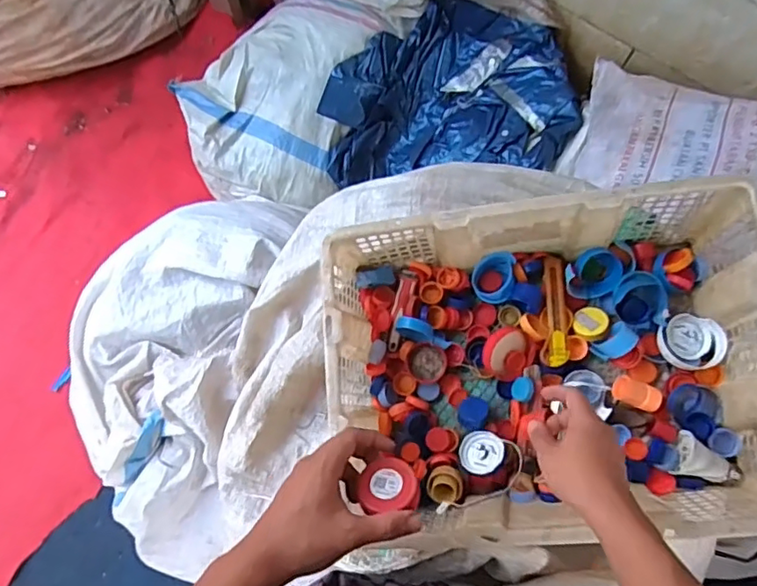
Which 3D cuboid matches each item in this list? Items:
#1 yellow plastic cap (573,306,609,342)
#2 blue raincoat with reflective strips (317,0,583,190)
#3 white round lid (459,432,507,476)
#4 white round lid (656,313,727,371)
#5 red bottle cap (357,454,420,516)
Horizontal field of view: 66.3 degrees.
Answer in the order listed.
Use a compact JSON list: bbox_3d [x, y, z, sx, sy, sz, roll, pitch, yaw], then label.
[{"bbox_3d":[0.272,0.039,0.741,0.043,0.013,0.046,-39,59,4],"label":"yellow plastic cap"},{"bbox_3d":[0.147,-0.424,1.264,0.513,0.177,0.444,5,75,1],"label":"blue raincoat with reflective strips"},{"bbox_3d":[0.128,0.197,0.718,0.054,0.005,0.054,-15,50,19],"label":"white round lid"},{"bbox_3d":[0.379,0.061,0.707,0.075,0.028,0.069,0,75,0],"label":"white round lid"},{"bbox_3d":[0.010,0.167,0.502,0.055,0.017,0.046,-4,49,15],"label":"red bottle cap"}]

